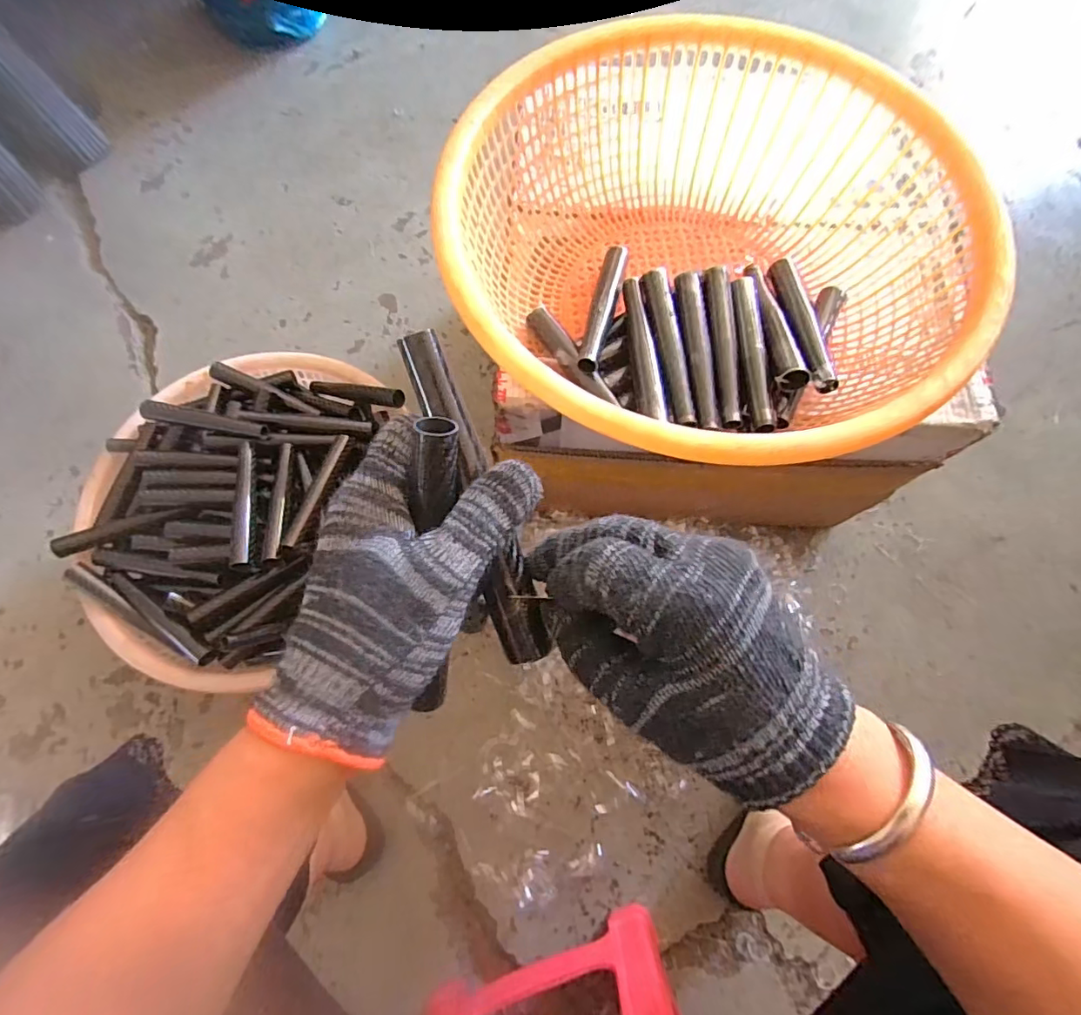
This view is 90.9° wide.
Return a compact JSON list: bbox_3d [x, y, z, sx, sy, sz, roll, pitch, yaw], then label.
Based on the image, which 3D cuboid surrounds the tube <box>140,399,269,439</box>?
[{"bbox_3d":[-0.379,-0.097,0.598,0.136,0.019,0.022,12,73,3],"label":"tube"}]

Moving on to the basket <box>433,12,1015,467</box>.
[{"bbox_3d":[0.125,-0.201,0.440,0.382,0.135,0.378,0,73,0],"label":"basket"}]

